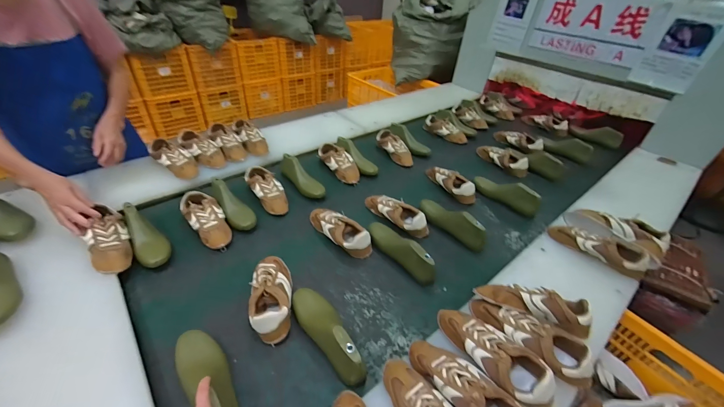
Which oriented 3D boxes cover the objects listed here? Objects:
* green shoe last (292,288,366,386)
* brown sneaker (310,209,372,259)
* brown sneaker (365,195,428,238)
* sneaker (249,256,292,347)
[{"bbox_3d":[-0.074,0.264,0.654,0.074,0.089,0.250,-26,48,-33],"label":"green shoe last"},{"bbox_3d":[-0.069,0.075,0.896,0.243,0.066,0.077,33,46,31],"label":"brown sneaker"},{"bbox_3d":[0.101,0.029,0.969,0.237,0.062,0.079,31,45,29],"label":"brown sneaker"},{"bbox_3d":[-0.212,0.209,0.717,0.087,0.070,0.220,-4,41,-11],"label":"sneaker"}]

